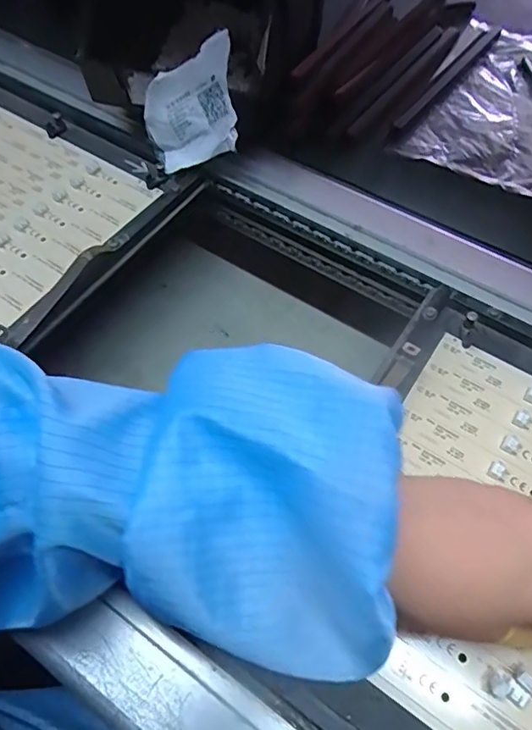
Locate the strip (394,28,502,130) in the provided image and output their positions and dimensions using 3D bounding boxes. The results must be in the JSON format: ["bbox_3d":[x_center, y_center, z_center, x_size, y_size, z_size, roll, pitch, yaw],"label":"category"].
[{"bbox_3d":[0.185,-0.285,0.495,0.014,0.004,0.209,35,69,17],"label":"strip"}]

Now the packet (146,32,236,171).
[{"bbox_3d":[-0.056,-0.200,0.397,0.098,0.070,0.009,-10,29,33],"label":"packet"}]

